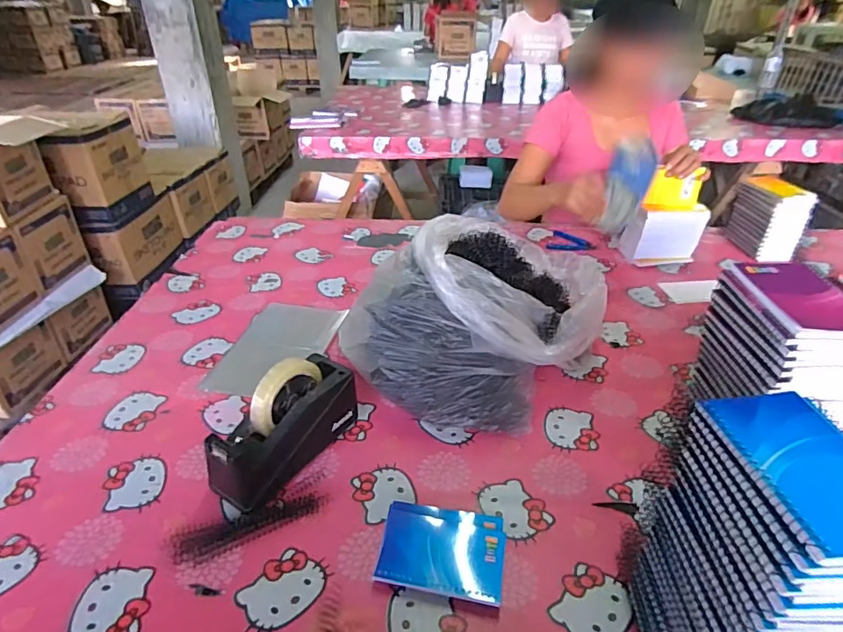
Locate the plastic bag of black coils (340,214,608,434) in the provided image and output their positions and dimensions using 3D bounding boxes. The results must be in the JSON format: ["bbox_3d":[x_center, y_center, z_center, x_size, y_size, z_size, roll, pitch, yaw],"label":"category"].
[{"bbox_3d":[0.108,-0.008,0.787,0.402,0.222,0.259,-24,40,-33],"label":"plastic bag of black coils"}]

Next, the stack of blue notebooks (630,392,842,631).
[{"bbox_3d":[0.261,0.215,0.416,0.096,0.272,0.142,0,33,1],"label":"stack of blue notebooks"}]

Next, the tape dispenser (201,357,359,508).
[{"bbox_3d":[-0.175,0.135,0.651,0.071,0.127,0.203,20,38,29],"label":"tape dispenser"}]

